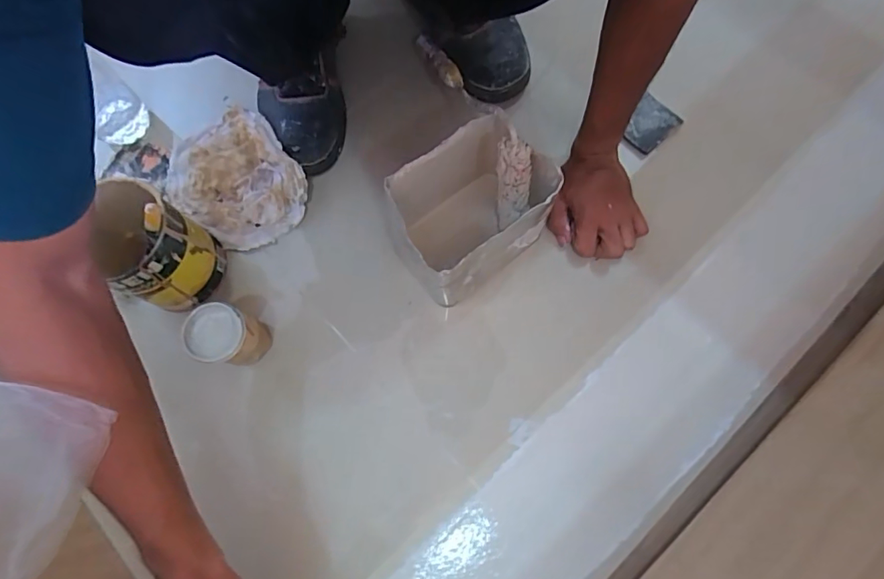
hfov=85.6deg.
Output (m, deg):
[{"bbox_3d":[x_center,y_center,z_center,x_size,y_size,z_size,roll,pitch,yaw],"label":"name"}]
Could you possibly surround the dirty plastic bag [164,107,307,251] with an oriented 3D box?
[{"bbox_3d":[-0.258,-0.137,0.582,0.145,0.050,0.181,-43,77,-9],"label":"dirty plastic bag"}]

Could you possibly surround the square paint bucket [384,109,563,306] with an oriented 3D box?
[{"bbox_3d":[0.027,-0.081,0.517,0.154,0.151,0.122,-34,76,-7],"label":"square paint bucket"}]

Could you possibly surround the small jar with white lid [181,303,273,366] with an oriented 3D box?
[{"bbox_3d":[-0.216,0.052,0.494,0.054,0.089,0.054,-1,74,2],"label":"small jar with white lid"}]

